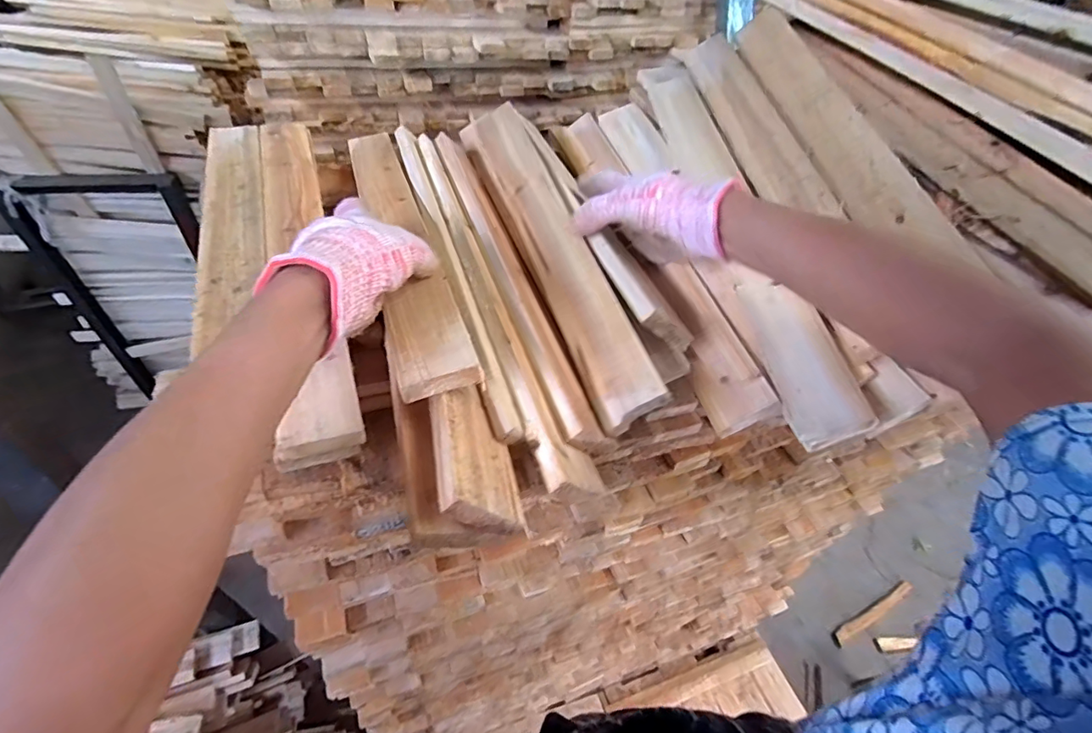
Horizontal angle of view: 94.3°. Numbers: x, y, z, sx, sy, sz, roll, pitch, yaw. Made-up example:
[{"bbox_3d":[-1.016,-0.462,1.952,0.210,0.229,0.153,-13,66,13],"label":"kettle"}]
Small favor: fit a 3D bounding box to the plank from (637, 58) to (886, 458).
[{"bbox_3d":[0.184,-0.175,0.525,0.056,0.018,0.558,-18,54,13],"label":"plank"}]

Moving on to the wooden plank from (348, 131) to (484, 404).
[{"bbox_3d":[-0.147,-0.138,0.488,0.054,0.017,0.479,-13,44,-16],"label":"wooden plank"}]

